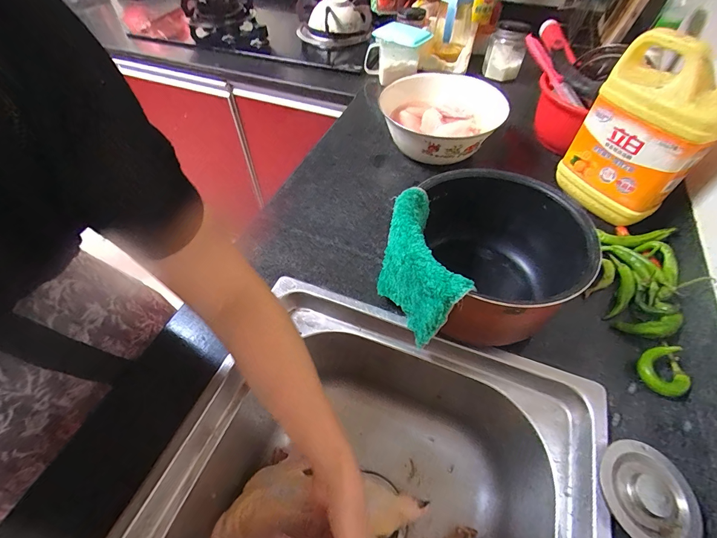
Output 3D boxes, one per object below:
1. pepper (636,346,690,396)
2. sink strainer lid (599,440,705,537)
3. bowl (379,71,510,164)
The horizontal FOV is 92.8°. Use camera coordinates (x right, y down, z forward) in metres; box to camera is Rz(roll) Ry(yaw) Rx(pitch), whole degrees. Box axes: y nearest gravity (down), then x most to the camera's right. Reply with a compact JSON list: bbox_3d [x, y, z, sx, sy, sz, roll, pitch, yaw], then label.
[{"bbox_3d":[0.338,0.110,0.373,0.047,0.030,0.048,0,53,0],"label":"pepper"},{"bbox_3d":[0.259,0.202,0.308,0.081,0.022,0.081,0,53,0],"label":"sink strainer lid"},{"bbox_3d":[0.143,-0.259,0.618,0.187,0.098,0.200,0,53,0],"label":"bowl"}]

